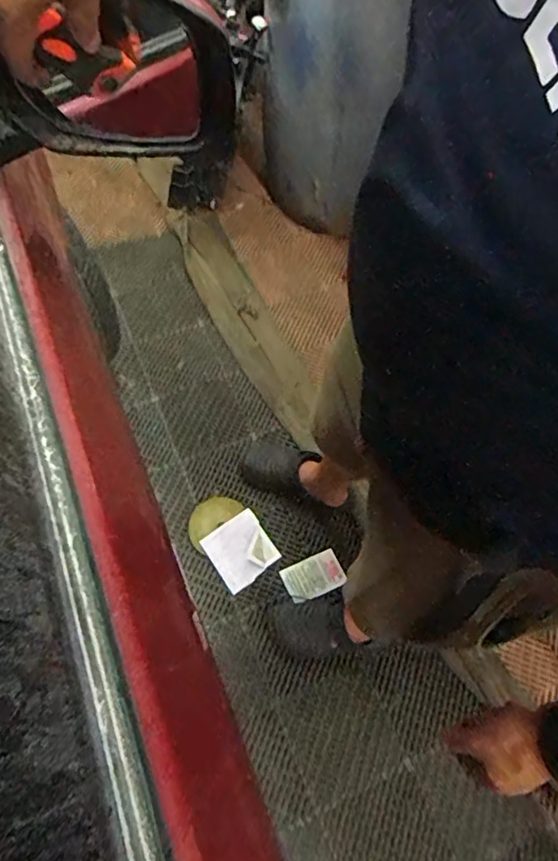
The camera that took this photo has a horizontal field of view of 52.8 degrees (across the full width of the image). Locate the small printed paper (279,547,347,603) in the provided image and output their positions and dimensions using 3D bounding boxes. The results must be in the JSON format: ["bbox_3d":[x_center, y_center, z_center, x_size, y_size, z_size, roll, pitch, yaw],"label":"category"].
[{"bbox_3d":[0.081,0.344,1.329,0.137,0.010,0.090,-21,65,-13],"label":"small printed paper"}]

